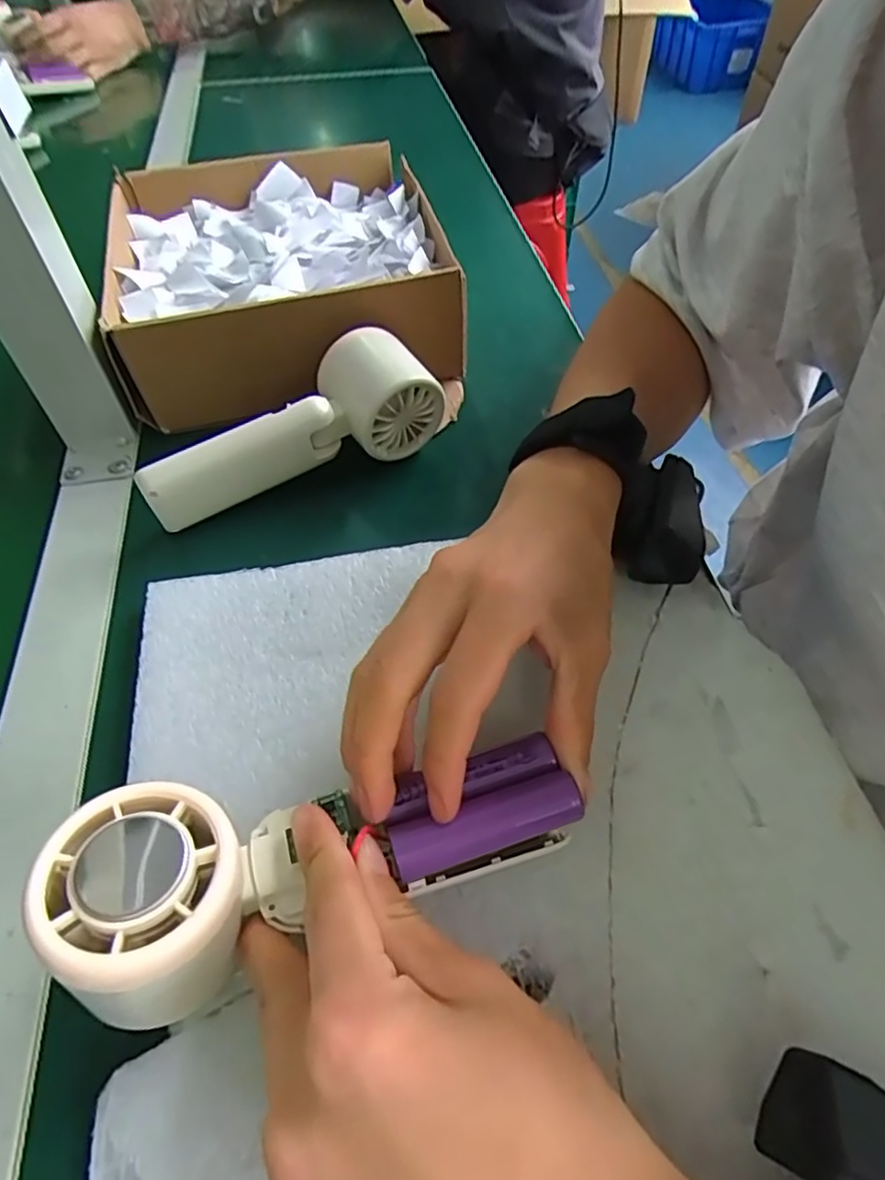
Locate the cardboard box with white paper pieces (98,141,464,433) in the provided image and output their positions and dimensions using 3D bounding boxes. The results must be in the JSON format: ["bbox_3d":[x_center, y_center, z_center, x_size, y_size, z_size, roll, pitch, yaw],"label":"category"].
[{"bbox_3d":[-0.107,-0.210,0.434,0.212,0.073,0.236,-15,54,-10],"label":"cardboard box with white paper pieces"}]

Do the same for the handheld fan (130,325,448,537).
[{"bbox_3d":[-0.080,-0.084,0.344,0.159,0.060,0.048,-29,58,-19],"label":"handheld fan"}]

